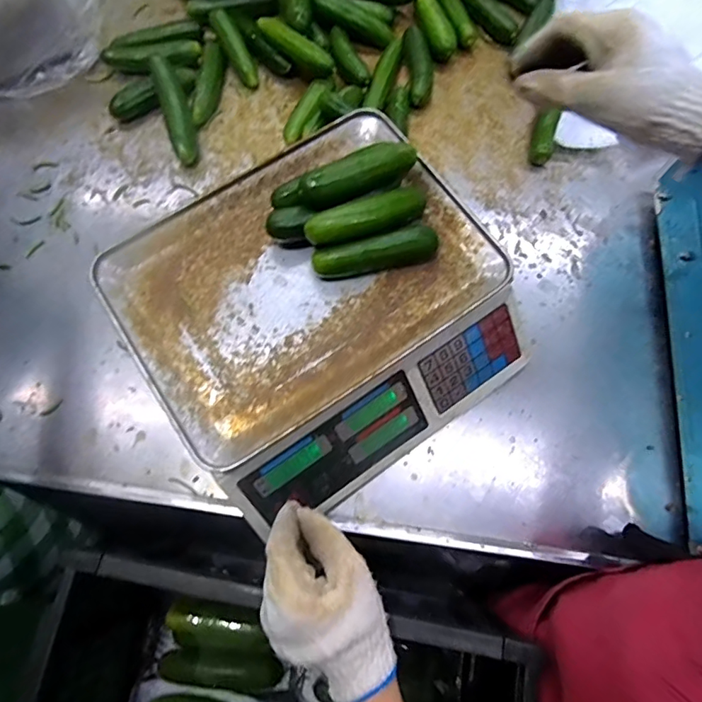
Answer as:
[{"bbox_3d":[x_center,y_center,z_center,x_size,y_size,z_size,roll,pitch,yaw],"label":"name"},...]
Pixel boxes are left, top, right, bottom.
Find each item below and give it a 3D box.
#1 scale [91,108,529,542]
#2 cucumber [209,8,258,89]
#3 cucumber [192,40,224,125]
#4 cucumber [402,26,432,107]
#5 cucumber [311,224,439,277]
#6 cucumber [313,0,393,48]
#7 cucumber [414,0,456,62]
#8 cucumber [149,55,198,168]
[{"bbox_3d":[-0.028,-0.032,0.505,0.326,0.125,0.305,-35,74,-11],"label":"scale"},{"bbox_3d":[-0.160,-0.415,0.675,0.027,0.025,0.125,-27,88,-9],"label":"cucumber"},{"bbox_3d":[-0.192,-0.364,0.673,0.030,0.025,0.121,5,71,2],"label":"cucumber"},{"bbox_3d":[0.091,-0.383,0.668,0.033,0.036,0.115,-4,71,-2],"label":"cucumber"},{"bbox_3d":[0.023,-0.088,0.457,0.114,0.033,0.025,-15,72,-5],"label":"cucumber"},{"bbox_3d":[0.003,-0.462,0.686,0.119,0.027,0.034,24,71,-12],"label":"cucumber"},{"bbox_3d":[0.113,-0.448,0.688,0.033,0.035,0.102,-13,71,-5],"label":"cucumber"},{"bbox_3d":[-0.223,-0.308,0.633,0.033,0.024,0.142,-18,89,-6],"label":"cucumber"}]

